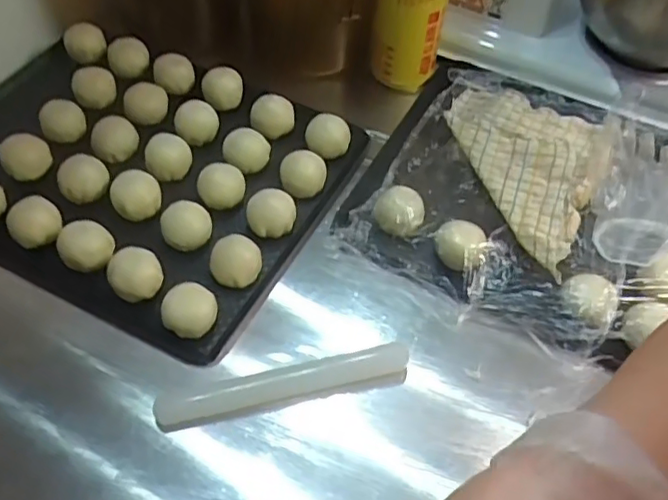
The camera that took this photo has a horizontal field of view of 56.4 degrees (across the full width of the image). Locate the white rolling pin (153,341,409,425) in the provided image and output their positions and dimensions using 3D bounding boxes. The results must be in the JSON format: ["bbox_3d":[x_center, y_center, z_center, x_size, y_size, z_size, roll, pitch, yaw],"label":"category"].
[{"bbox_3d":[-0.041,0.117,0.544,0.219,0.026,0.022,-11,54,-11],"label":"white rolling pin"}]

